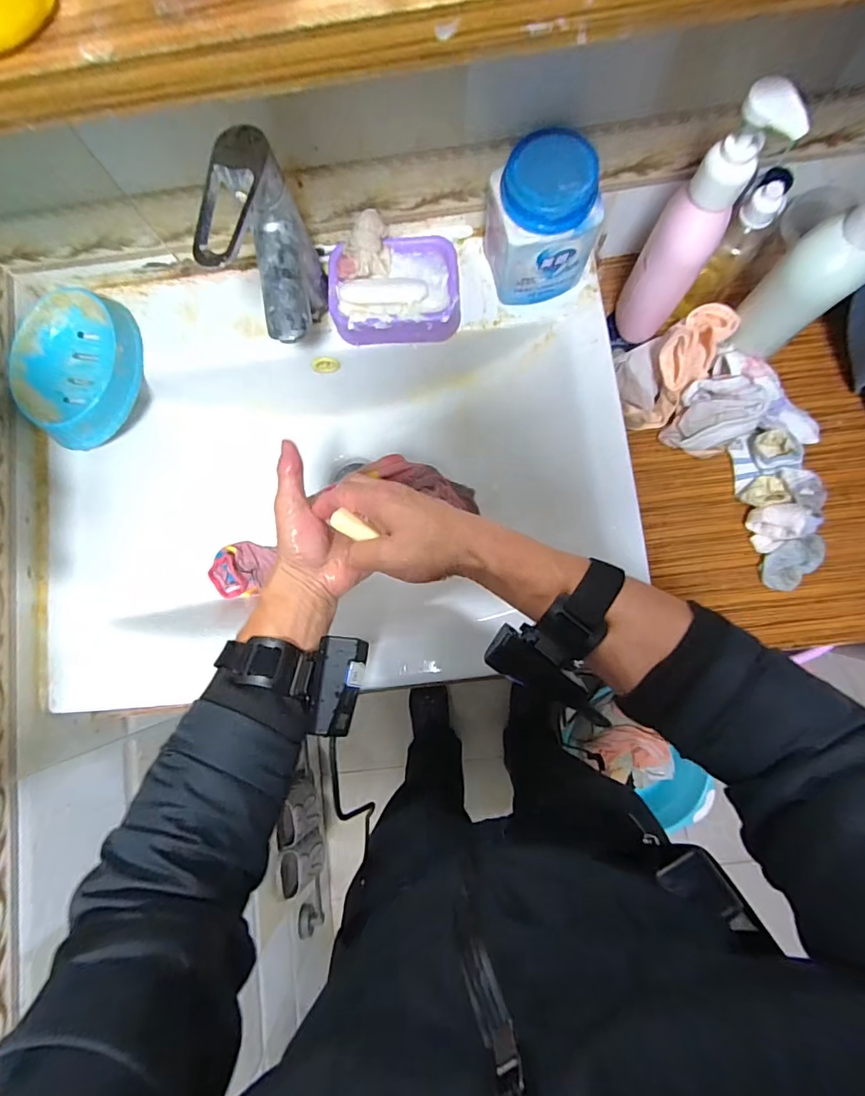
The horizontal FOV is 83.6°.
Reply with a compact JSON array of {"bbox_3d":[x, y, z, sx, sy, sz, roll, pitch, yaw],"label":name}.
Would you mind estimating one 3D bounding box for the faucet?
[{"bbox_3d":[-0.130,-0.223,0.408,0.058,0.158,0.119,-5,83,3],"label":"faucet"}]

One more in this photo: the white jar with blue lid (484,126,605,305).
[{"bbox_3d":[0.098,-0.287,0.435,0.090,0.115,0.069,-9,83,2],"label":"white jar with blue lid"}]

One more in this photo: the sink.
[{"bbox_3d":[-0.107,-0.101,0.550,0.588,0.135,0.416,-9,83,2],"label":"sink"}]

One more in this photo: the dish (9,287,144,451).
[{"bbox_3d":[-0.356,-0.177,0.487,0.102,0.042,0.148,4,84,4],"label":"dish"}]

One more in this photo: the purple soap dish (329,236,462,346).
[{"bbox_3d":[-0.037,-0.252,0.476,0.125,0.034,0.099,-1,83,3],"label":"purple soap dish"}]

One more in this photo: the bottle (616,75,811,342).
[{"bbox_3d":[0.219,-0.265,0.421,0.062,0.222,0.055,30,86,6],"label":"bottle"}]

